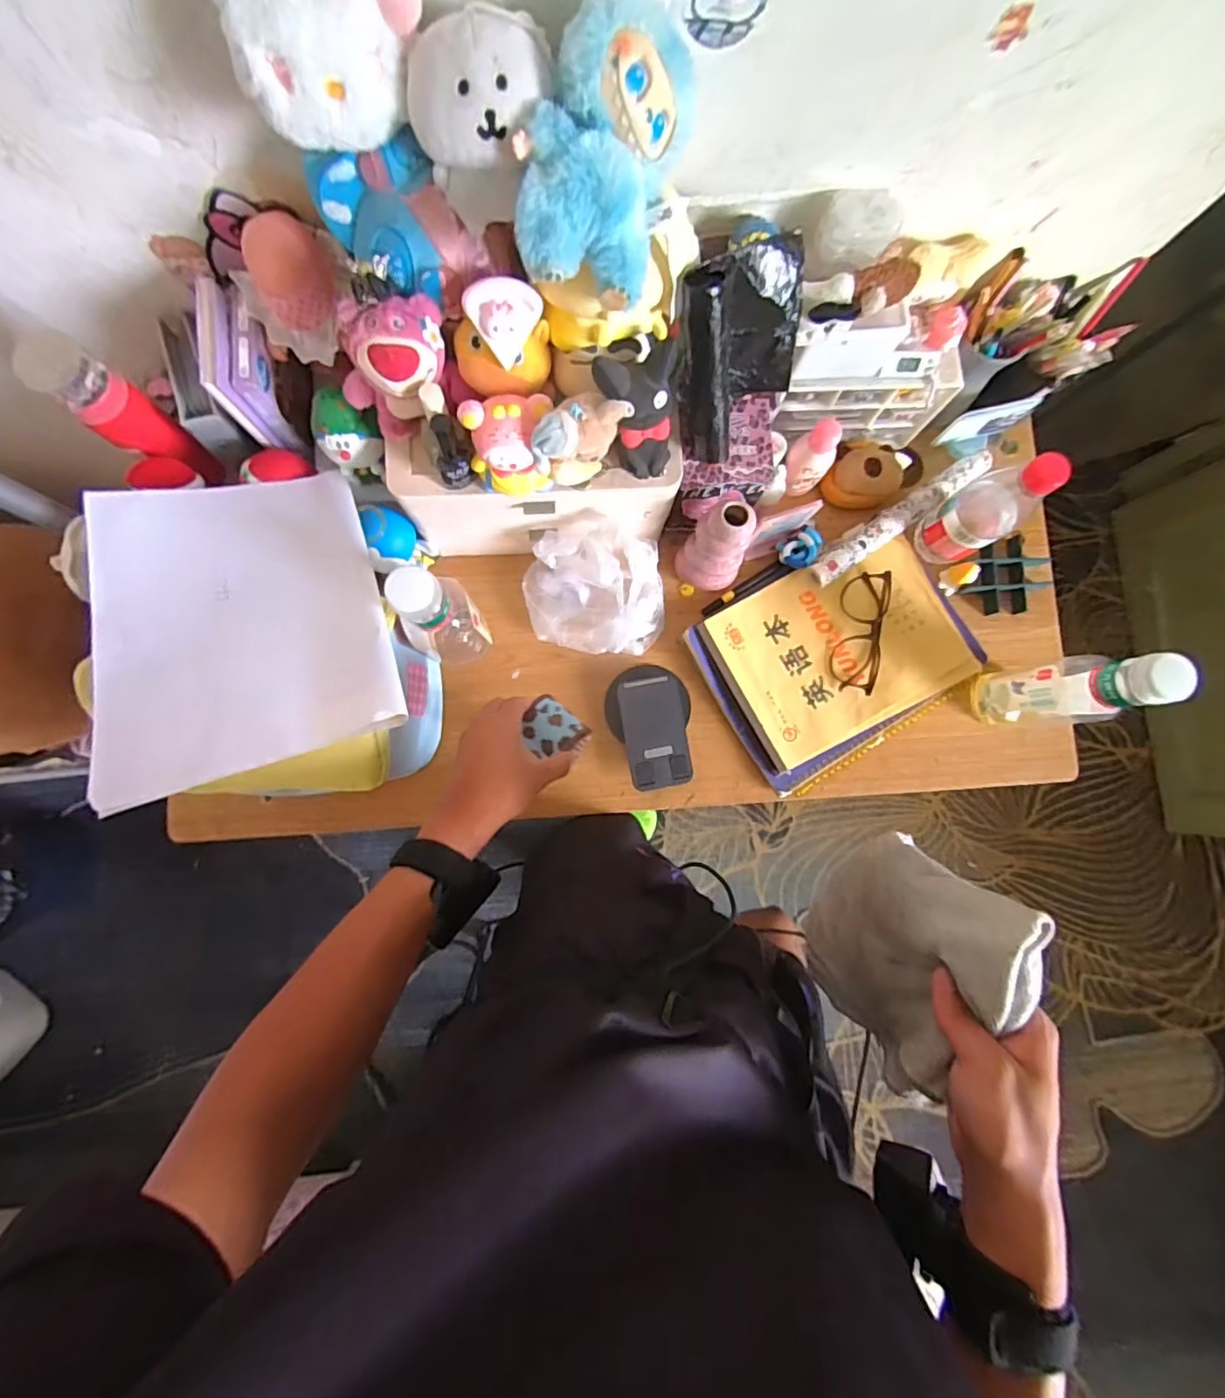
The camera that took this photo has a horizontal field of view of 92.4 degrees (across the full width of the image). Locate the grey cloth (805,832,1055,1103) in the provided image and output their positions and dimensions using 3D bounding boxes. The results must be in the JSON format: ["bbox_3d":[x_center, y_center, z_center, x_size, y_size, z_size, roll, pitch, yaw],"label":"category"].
[{"bbox_3d":[0.194,0.169,0.388,0.063,0.168,0.142,7,81,-1],"label":"grey cloth"}]

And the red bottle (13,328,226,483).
[{"bbox_3d":[-0.450,-0.260,0.547,0.059,0.164,0.051,39,82,4],"label":"red bottle"}]

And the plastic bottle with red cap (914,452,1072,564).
[{"bbox_3d":[0.383,-0.194,0.603,0.054,0.178,0.068,-35,84,-6],"label":"plastic bottle with red cap"}]

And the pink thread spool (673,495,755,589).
[{"bbox_3d":[0.106,-0.162,0.597,0.070,0.135,0.060,10,81,0],"label":"pink thread spool"}]

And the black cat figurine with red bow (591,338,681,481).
[{"bbox_3d":[0.020,-0.224,0.473,0.064,0.104,0.045,-11,82,-3],"label":"black cat figurine with red bow"}]

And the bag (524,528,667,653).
[{"bbox_3d":[-0.019,-0.109,0.608,0.149,0.115,0.102,11,81,0],"label":"bag"}]

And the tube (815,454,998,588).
[{"bbox_3d":[0.325,-0.207,0.660,0.257,0.027,0.031,-36,84,-6],"label":"tube"}]

